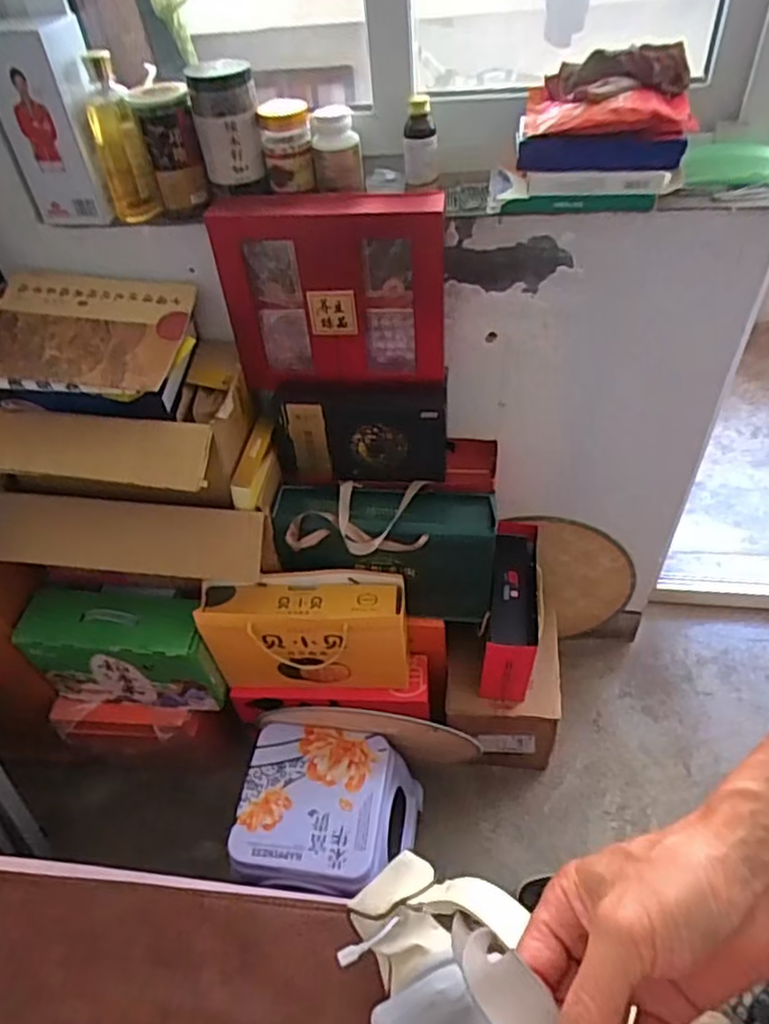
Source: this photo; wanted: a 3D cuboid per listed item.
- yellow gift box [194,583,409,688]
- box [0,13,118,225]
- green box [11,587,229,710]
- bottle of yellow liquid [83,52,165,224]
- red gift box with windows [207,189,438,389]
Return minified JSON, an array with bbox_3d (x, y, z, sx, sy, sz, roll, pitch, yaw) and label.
[{"bbox_3d":[-0.133,0.226,1.200,0.341,0.222,0.086,-2,46,3],"label":"yellow gift box"},{"bbox_3d":[-0.440,-0.520,0.893,0.118,0.228,0.101,5,47,10],"label":"box"},{"bbox_3d":[-0.469,0.252,1.236,0.335,0.211,0.123,2,46,7],"label":"green box"},{"bbox_3d":[-0.372,-0.516,0.928,0.066,0.201,0.069,-19,47,-12],"label":"bottle of yellow liquid"},{"bbox_3d":[-0.074,-0.320,0.988,0.330,0.275,0.075,-2,46,3],"label":"red gift box with windows"}]

